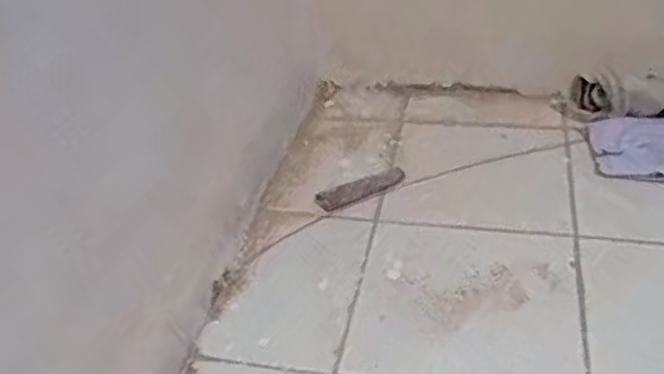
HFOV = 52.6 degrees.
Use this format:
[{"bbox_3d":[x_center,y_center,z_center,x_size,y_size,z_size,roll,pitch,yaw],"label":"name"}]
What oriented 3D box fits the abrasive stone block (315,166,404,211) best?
[{"bbox_3d":[0.033,0.004,0.733,0.102,0.017,0.021,-18,39,-15],"label":"abrasive stone block"}]

